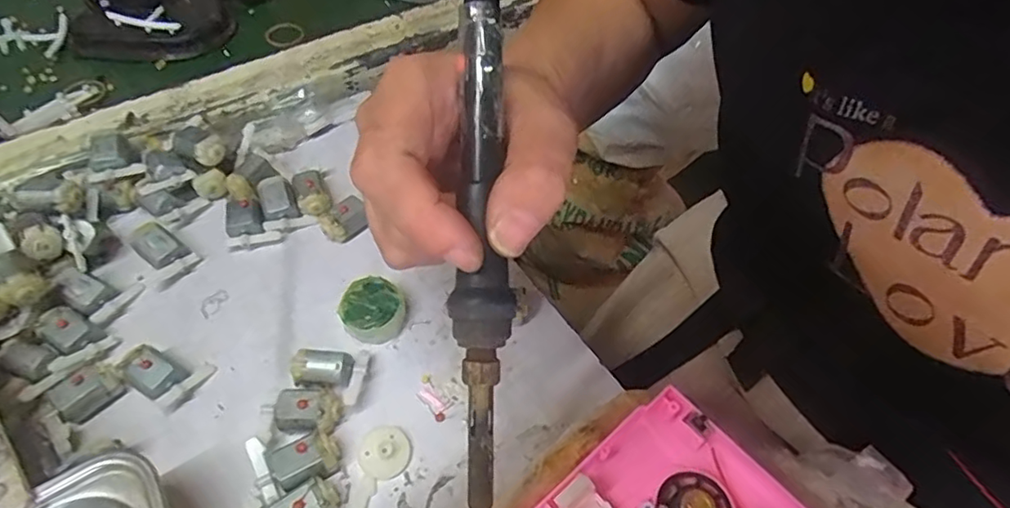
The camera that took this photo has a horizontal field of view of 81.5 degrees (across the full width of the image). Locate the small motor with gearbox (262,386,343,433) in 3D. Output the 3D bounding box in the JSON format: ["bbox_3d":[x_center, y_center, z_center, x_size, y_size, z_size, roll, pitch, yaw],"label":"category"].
[{"bbox_3d":[-0.097,0.074,0.278,0.037,0.017,0.021,5,52,1],"label":"small motor with gearbox"}]

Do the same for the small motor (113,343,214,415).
[{"bbox_3d":[-0.167,0.057,0.289,0.034,0.015,0.029,27,56,17],"label":"small motor"}]

